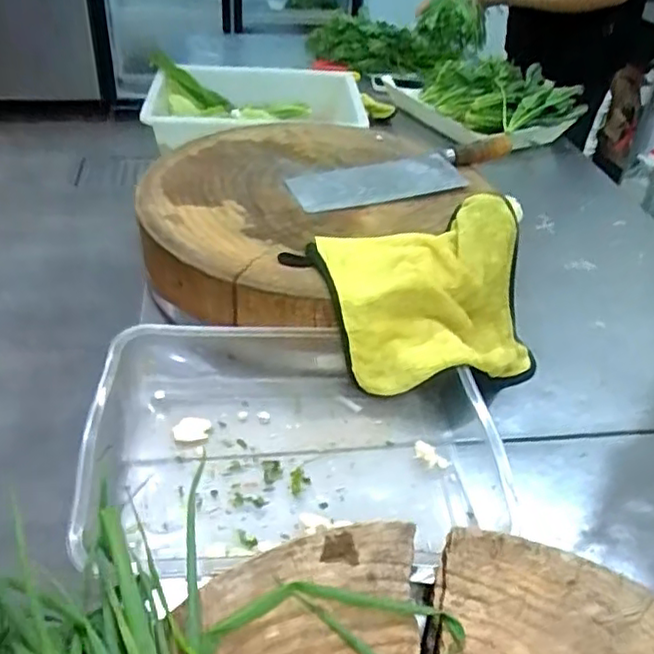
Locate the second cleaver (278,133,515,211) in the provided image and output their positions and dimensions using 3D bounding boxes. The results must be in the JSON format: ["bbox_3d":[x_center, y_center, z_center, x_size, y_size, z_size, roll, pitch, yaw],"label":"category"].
[{"bbox_3d":[0.100,-0.201,0.866,0.299,0.030,0.098,-14,41,-5],"label":"second cleaver"}]

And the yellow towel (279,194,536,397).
[{"bbox_3d":[0.098,-0.028,0.711,0.265,0.147,0.179,-2,39,-10],"label":"yellow towel"}]

